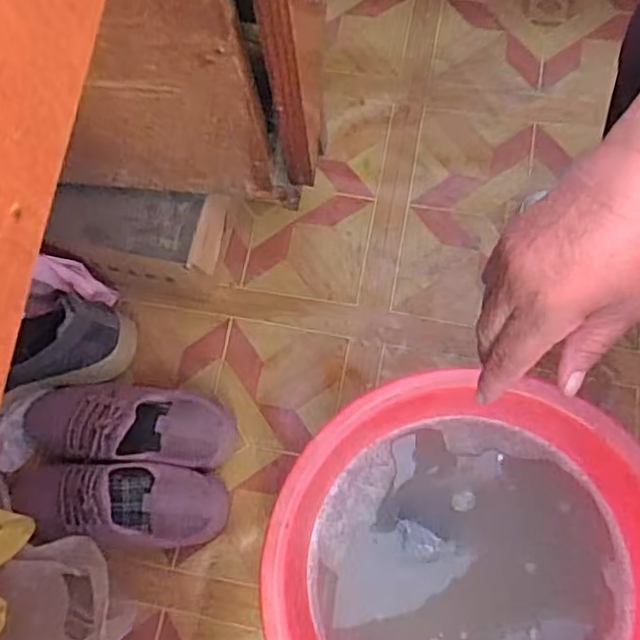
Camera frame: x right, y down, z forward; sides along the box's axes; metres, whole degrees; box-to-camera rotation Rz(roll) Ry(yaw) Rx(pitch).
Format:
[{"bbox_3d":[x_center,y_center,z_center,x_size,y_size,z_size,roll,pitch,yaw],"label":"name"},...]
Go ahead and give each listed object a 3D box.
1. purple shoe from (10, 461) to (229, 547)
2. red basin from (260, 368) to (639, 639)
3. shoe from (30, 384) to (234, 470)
[{"bbox_3d":[-0.225,0.195,0.689,0.238,0.079,0.084,3,73,5],"label":"purple shoe"},{"bbox_3d":[0.139,0.253,0.607,0.374,0.116,0.351,0,72,0],"label":"red basin"},{"bbox_3d":[-0.216,0.113,0.718,0.235,0.083,0.096,6,73,6],"label":"shoe"}]

